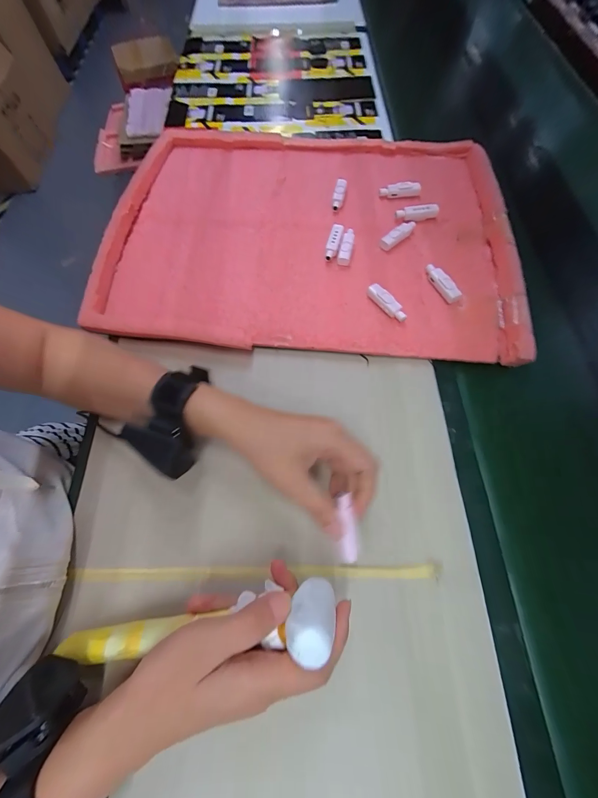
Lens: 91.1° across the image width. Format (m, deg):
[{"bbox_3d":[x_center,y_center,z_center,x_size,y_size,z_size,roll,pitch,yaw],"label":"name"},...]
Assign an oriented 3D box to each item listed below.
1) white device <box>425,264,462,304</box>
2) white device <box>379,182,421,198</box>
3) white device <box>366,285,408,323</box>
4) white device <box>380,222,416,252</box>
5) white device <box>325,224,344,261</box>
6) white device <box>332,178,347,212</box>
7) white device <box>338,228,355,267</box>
[{"bbox_3d":[0.170,-0.139,0.350,0.014,0.016,0.053,-26,70,-9],"label":"white device"},{"bbox_3d":[0.143,-0.297,0.416,0.056,0.014,0.016,0,68,1],"label":"white device"},{"bbox_3d":[0.102,-0.111,0.341,0.014,0.014,0.056,-33,71,-11],"label":"white device"},{"bbox_3d":[0.131,-0.217,0.383,0.062,0.014,0.015,-42,73,-14],"label":"white device"},{"bbox_3d":[0.044,-0.200,0.375,0.015,0.009,0.057,14,69,7],"label":"white device"},{"bbox_3d":[0.057,-0.291,0.415,0.016,0.012,0.057,11,69,6],"label":"white device"},{"bbox_3d":[0.062,-0.197,0.378,0.015,0.008,0.057,11,69,6],"label":"white device"}]

